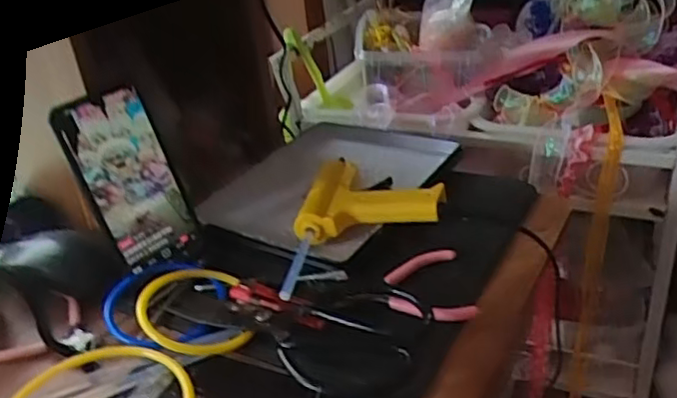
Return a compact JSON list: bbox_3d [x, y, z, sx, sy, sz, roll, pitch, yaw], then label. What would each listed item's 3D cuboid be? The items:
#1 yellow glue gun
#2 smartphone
[{"bbox_3d":[0.023,0.025,0.526,0.125,0.040,0.150,-1,30,10],"label":"yellow glue gun"},{"bbox_3d":[-0.168,-0.012,0.521,0.011,0.152,0.074,2,29,47],"label":"smartphone"}]

